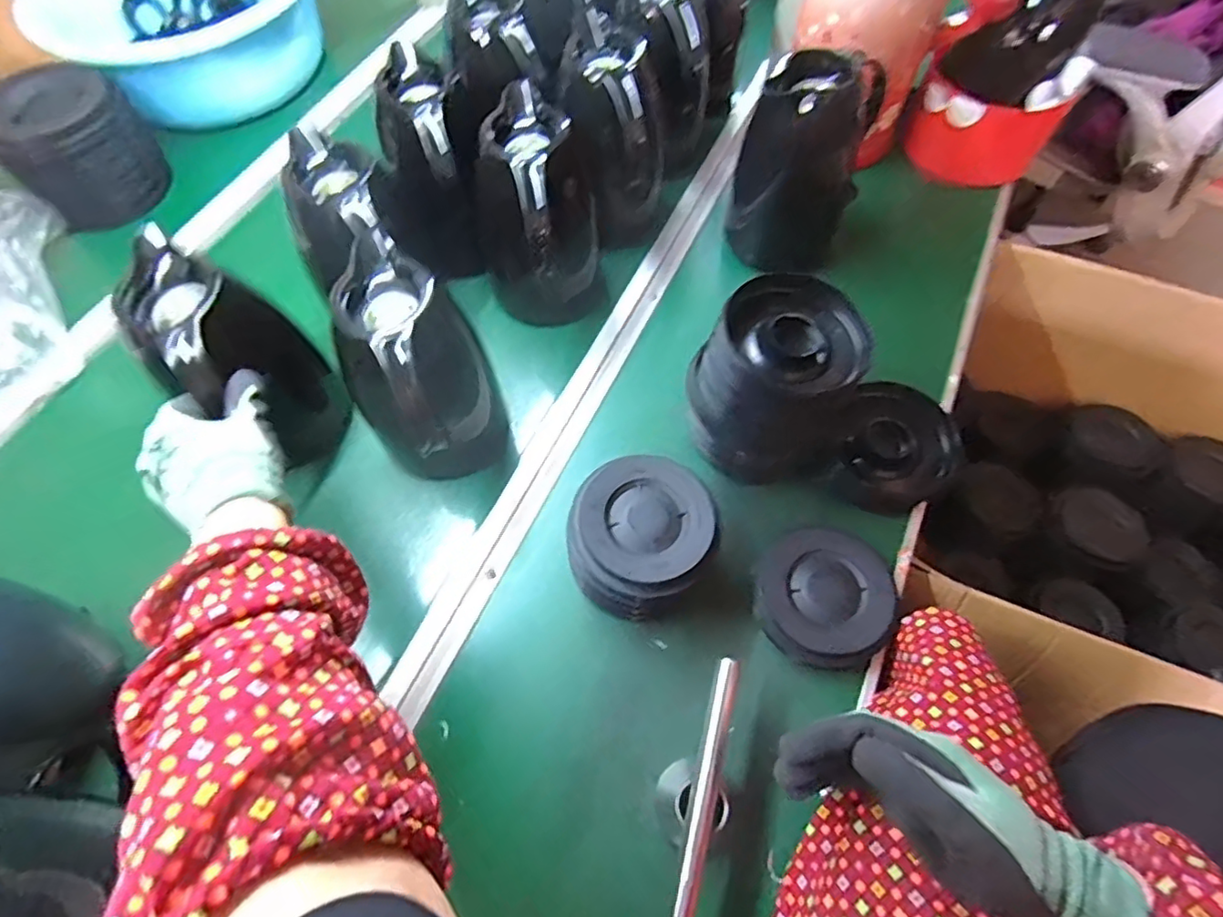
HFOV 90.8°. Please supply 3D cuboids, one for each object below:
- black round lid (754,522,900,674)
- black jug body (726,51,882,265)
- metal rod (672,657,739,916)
[{"bbox_3d":[0.184,0.119,0.527,0.113,0.026,0.116,38,70,19],"label":"black round lid"},{"bbox_3d":[0.206,-0.325,0.655,0.131,0.195,0.120,14,64,8],"label":"black jug body"},{"bbox_3d":[0.063,0.242,0.419,0.015,0.014,0.199,13,64,8],"label":"metal rod"}]

